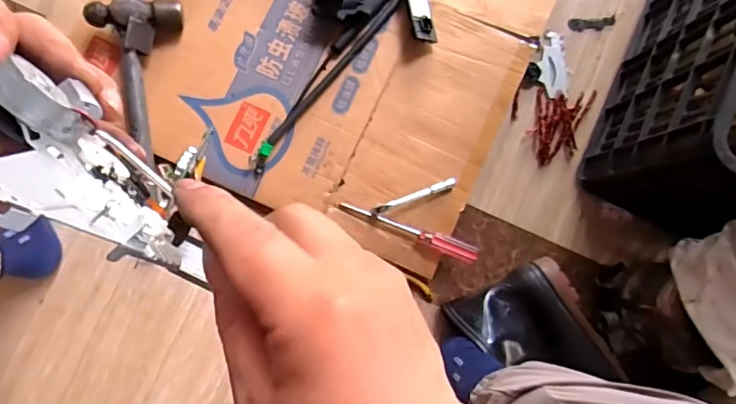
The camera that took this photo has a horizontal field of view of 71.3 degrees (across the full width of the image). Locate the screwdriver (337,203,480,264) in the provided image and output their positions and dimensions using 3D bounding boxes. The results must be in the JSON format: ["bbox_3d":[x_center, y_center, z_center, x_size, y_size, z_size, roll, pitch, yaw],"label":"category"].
[{"bbox_3d":[0.054,0.038,0.688,0.192,0.022,0.024,21,84,0],"label":"screwdriver"}]

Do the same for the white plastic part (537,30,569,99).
[{"bbox_3d":[0.270,-0.201,0.747,0.043,0.009,0.098,3,85,-2],"label":"white plastic part"}]

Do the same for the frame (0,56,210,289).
[{"bbox_3d":[-0.113,-0.026,0.171,0.127,0.140,0.025,44,85,2],"label":"frame"}]

